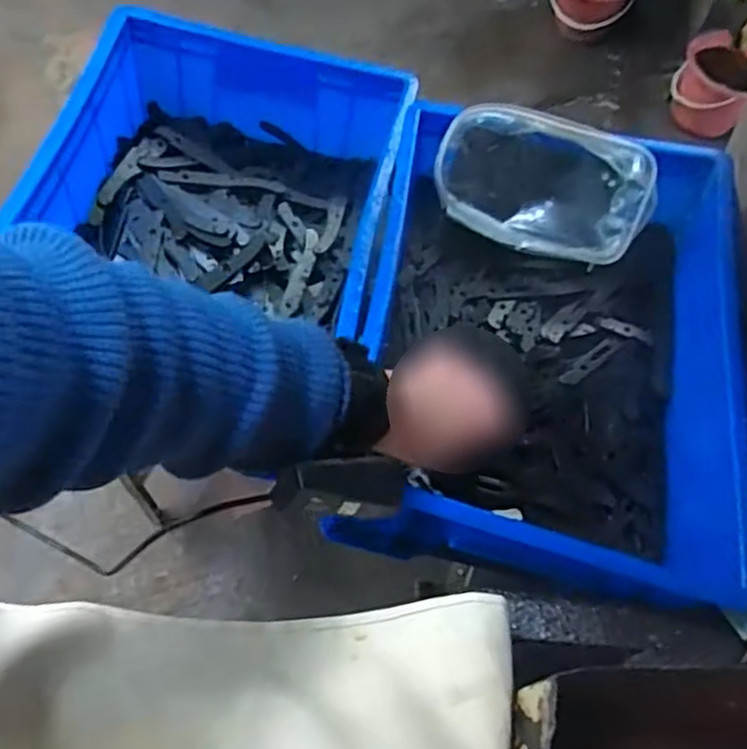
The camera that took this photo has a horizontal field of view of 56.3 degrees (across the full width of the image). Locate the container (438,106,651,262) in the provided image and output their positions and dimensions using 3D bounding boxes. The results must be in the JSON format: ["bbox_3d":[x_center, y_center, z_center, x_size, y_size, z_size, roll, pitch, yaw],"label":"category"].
[{"bbox_3d":[0.161,-0.181,0.669,0.195,0.065,0.117,16,103,8],"label":"container"}]

